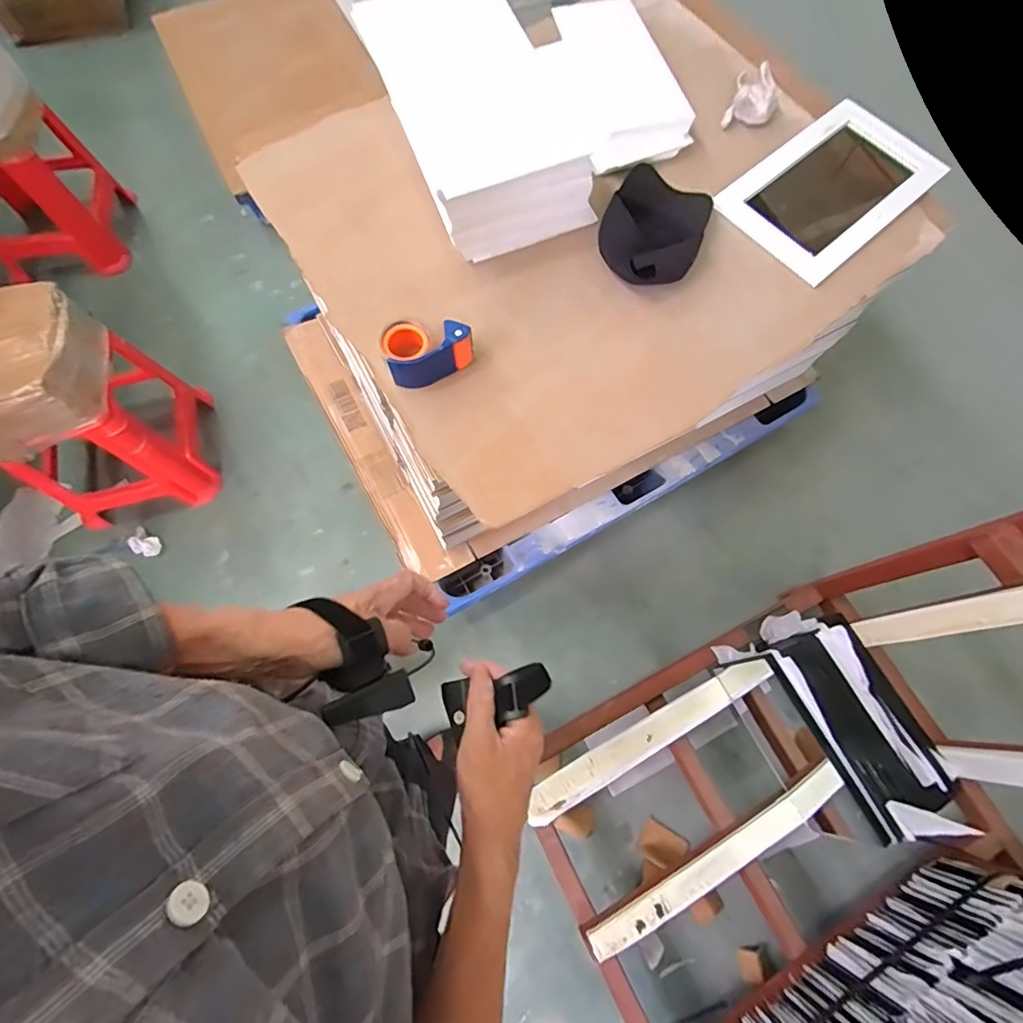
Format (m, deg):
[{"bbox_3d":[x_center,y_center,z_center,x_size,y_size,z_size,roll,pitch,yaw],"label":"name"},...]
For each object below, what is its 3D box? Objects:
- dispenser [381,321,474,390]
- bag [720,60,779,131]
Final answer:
[{"bbox_3d":[-0.137,-0.266,0.839,0.139,0.083,0.087,-27,74,-10],"label":"dispenser"},{"bbox_3d":[0.494,-0.839,1.055,0.094,0.071,0.136,20,72,5],"label":"bag"}]

